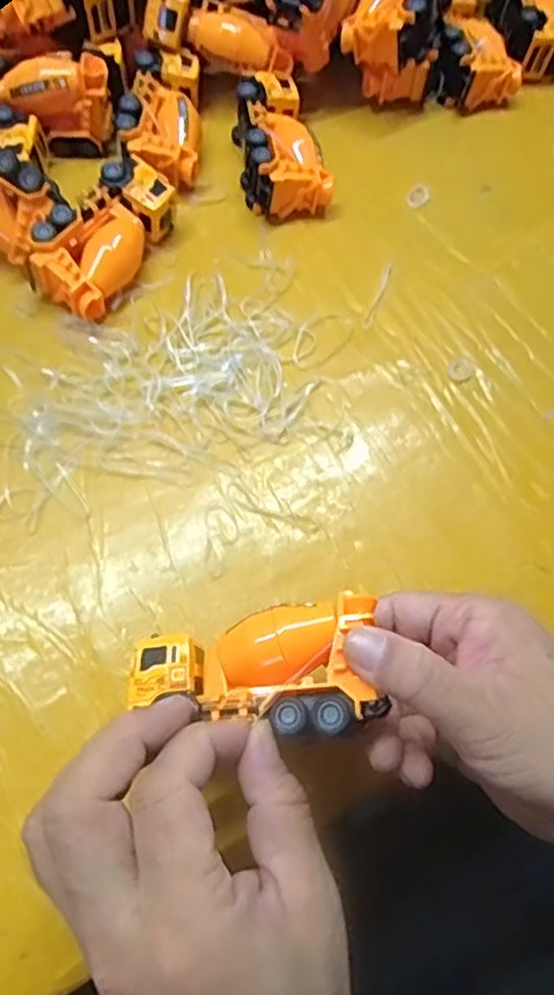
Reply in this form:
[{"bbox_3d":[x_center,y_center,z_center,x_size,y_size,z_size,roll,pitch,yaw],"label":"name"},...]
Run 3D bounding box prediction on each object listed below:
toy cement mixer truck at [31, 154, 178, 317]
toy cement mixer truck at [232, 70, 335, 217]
[{"bbox_3d":[-0.108,-0.165,0.422,0.053,0.036,0.105,26,67,9],"label":"toy cement mixer truck"},{"bbox_3d":[0.000,-0.244,0.460,0.053,0.039,0.101,-11,74,-5],"label":"toy cement mixer truck"}]

